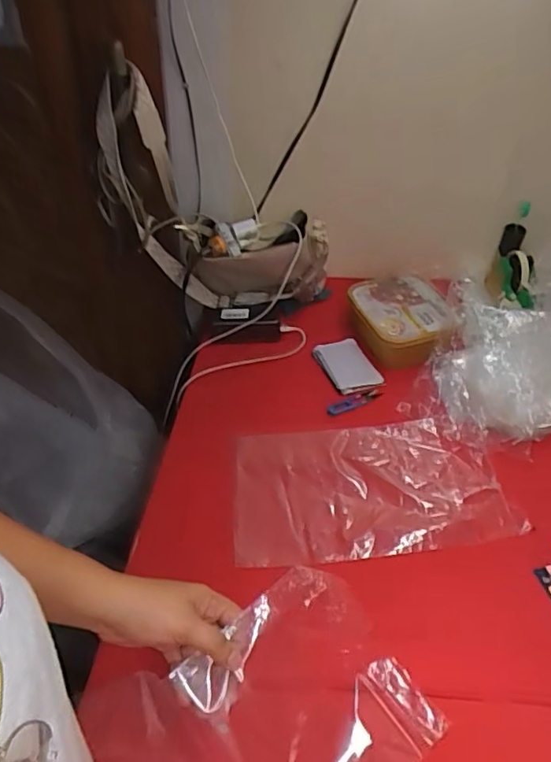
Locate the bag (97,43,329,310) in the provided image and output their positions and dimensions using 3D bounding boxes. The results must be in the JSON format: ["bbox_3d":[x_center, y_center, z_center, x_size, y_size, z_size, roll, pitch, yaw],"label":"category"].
[{"bbox_3d":[-0.101,-0.305,1.004,0.389,0.428,0.106,-2,39,-1],"label":"bag"}]

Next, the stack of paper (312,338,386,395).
[{"bbox_3d":[0.128,-0.030,1.001,0.081,0.021,0.139,-15,41,-15],"label":"stack of paper"}]

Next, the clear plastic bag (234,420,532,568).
[{"bbox_3d":[0.127,0.144,0.798,0.363,0.014,0.226,-3,39,-2],"label":"clear plastic bag"}]

